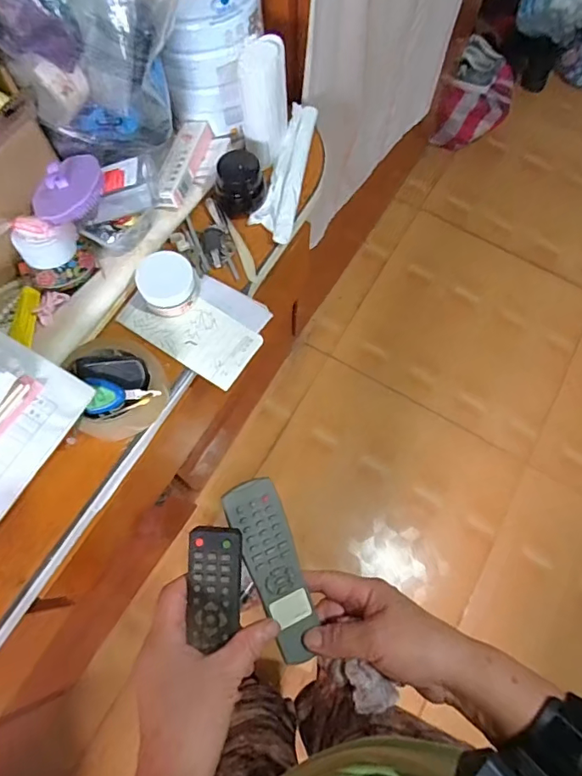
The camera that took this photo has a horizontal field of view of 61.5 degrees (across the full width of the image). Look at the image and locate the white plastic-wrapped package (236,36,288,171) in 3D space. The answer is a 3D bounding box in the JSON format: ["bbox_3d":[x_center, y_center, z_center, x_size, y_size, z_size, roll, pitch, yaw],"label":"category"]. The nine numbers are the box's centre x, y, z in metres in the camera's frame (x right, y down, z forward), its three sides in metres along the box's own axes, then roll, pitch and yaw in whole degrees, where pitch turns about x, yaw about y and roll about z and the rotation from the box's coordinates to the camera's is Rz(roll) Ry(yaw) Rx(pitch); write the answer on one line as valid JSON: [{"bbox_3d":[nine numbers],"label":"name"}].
[{"bbox_3d":[-0.032,-0.310,0.533,0.044,0.113,0.053,22,71,7],"label":"white plastic-wrapped package"}]

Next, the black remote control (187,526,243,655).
[{"bbox_3d":[-0.056,0.147,0.362,0.039,0.008,0.085,2,85,-2],"label":"black remote control"}]

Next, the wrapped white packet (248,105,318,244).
[{"bbox_3d":[-0.007,-0.259,0.580,0.046,0.010,0.199,11,72,1],"label":"wrapped white packet"}]

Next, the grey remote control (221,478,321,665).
[{"bbox_3d":[-0.012,0.141,0.381,0.040,0.012,0.139,-18,87,-8],"label":"grey remote control"}]

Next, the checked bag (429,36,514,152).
[{"bbox_3d":[0.581,-0.903,1.524,0.195,0.256,0.234,27,72,8],"label":"checked bag"}]

